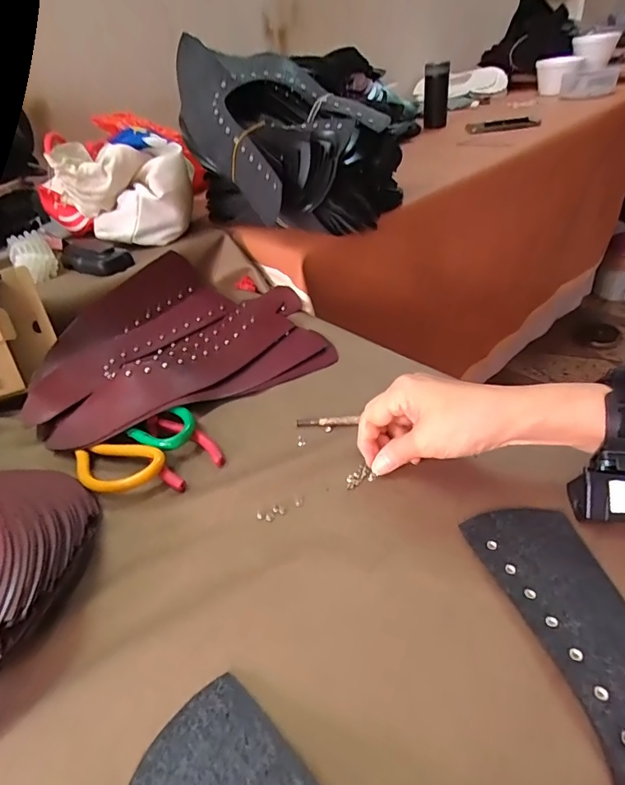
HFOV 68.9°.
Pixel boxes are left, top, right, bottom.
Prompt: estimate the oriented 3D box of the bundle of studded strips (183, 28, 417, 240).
[{"bbox_3d":[-0.026,-0.354,0.639,0.266,0.191,0.239,25,48,36],"label":"bundle of studded strips"}]

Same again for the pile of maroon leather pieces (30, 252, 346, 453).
[{"bbox_3d":[-0.165,-0.071,0.520,0.314,0.060,0.256,-21,40,-16],"label":"pile of maroon leather pieces"}]

